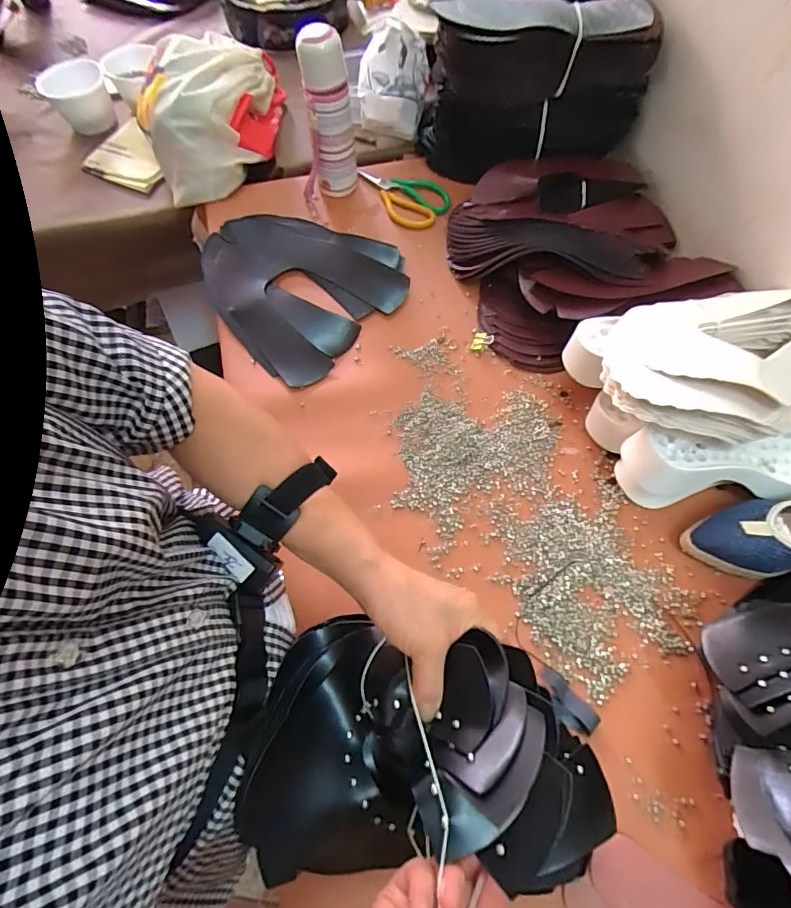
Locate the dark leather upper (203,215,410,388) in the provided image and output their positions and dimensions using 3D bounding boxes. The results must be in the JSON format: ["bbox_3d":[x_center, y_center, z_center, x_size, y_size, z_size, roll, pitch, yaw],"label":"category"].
[{"bbox_3d":[-0.151,-0.256,0.697,0.292,0.036,0.249,38,71,17],"label":"dark leather upper"}]

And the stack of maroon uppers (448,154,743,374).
[{"bbox_3d":[0.249,-0.293,0.676,0.304,0.092,0.317,-14,65,-6],"label":"stack of maroon uppers"}]

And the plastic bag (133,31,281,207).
[{"bbox_3d":[-0.294,-0.558,0.782,0.234,0.136,0.229,-17,65,-7],"label":"plastic bag"}]

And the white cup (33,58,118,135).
[{"bbox_3d":[-0.634,-0.716,0.958,0.117,0.079,0.128,0,64,1],"label":"white cup"}]

